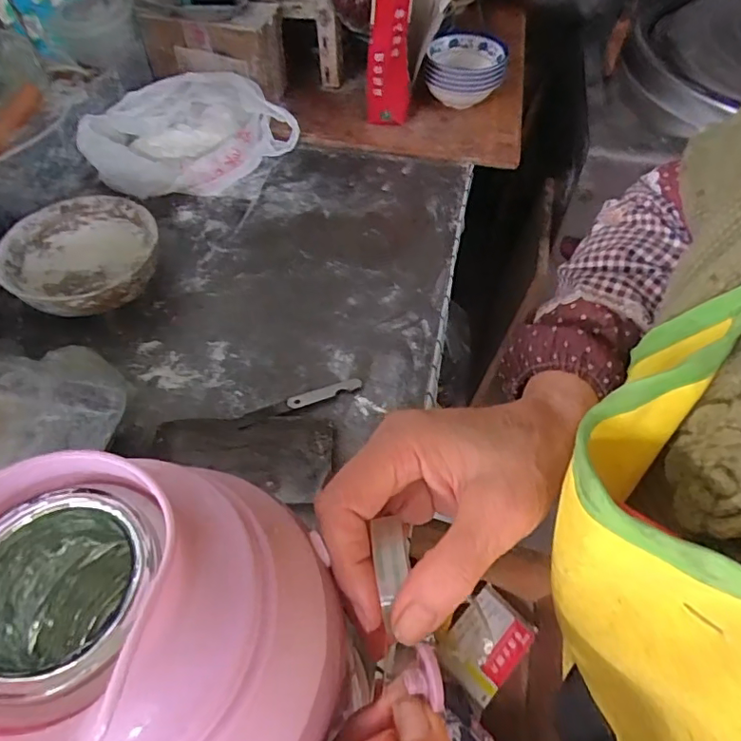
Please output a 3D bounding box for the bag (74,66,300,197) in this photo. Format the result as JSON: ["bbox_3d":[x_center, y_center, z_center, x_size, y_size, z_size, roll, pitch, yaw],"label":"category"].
[{"bbox_3d":[-0.286,-0.380,0.859,0.316,0.097,0.178,-37,63,-25],"label":"bag"}]

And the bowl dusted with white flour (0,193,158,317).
[{"bbox_3d":[-0.366,-0.137,0.681,0.176,0.064,0.180,-8,55,-8],"label":"bowl dusted with white flour"}]

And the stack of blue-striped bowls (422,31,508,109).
[{"bbox_3d":[0.175,-0.549,0.987,0.143,0.088,0.144,10,54,6],"label":"stack of blue-striped bowls"}]

